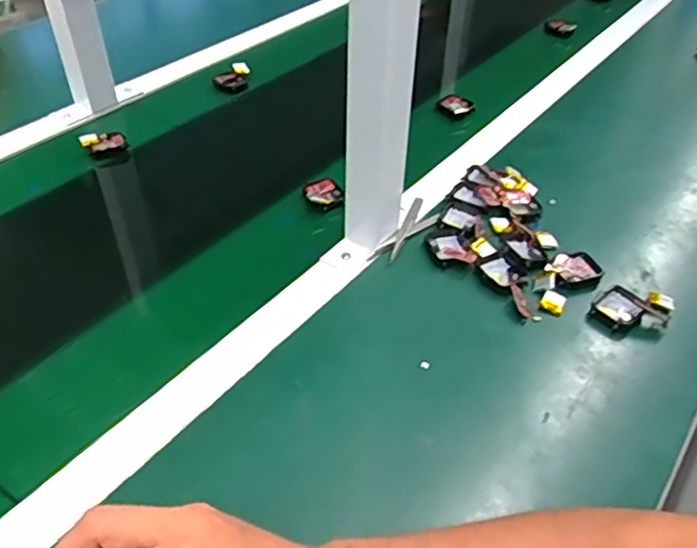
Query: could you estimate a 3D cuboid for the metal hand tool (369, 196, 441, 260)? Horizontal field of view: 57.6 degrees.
[{"bbox_3d":[0.061,-0.043,0.636,0.035,0.008,0.105,24,47,22],"label":"metal hand tool"}]

